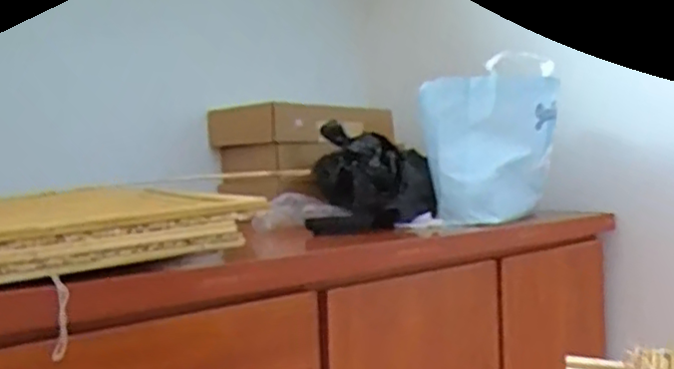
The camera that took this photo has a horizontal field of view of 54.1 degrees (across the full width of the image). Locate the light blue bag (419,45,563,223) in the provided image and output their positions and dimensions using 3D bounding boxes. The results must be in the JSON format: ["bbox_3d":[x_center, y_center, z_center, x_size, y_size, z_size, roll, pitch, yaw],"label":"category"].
[{"bbox_3d":[0.271,-0.073,1.180,0.235,0.265,0.135,-2,1,8],"label":"light blue bag"}]

